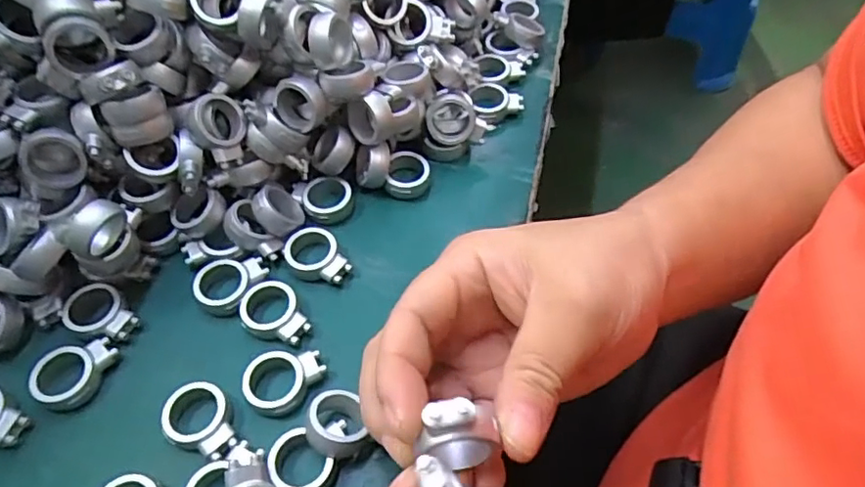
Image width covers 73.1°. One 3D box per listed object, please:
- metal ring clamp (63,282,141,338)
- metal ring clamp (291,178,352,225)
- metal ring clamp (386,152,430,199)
[{"bbox_3d":[-0.153,0.033,0.271,0.034,0.012,0.024,23,59,16],"label":"metal ring clamp"},{"bbox_3d":[-0.058,-0.023,0.307,0.032,0.011,0.023,0,56,1],"label":"metal ring clamp"},{"bbox_3d":[-0.013,-0.036,0.315,0.022,0.015,0.024,-1,56,0],"label":"metal ring clamp"}]

